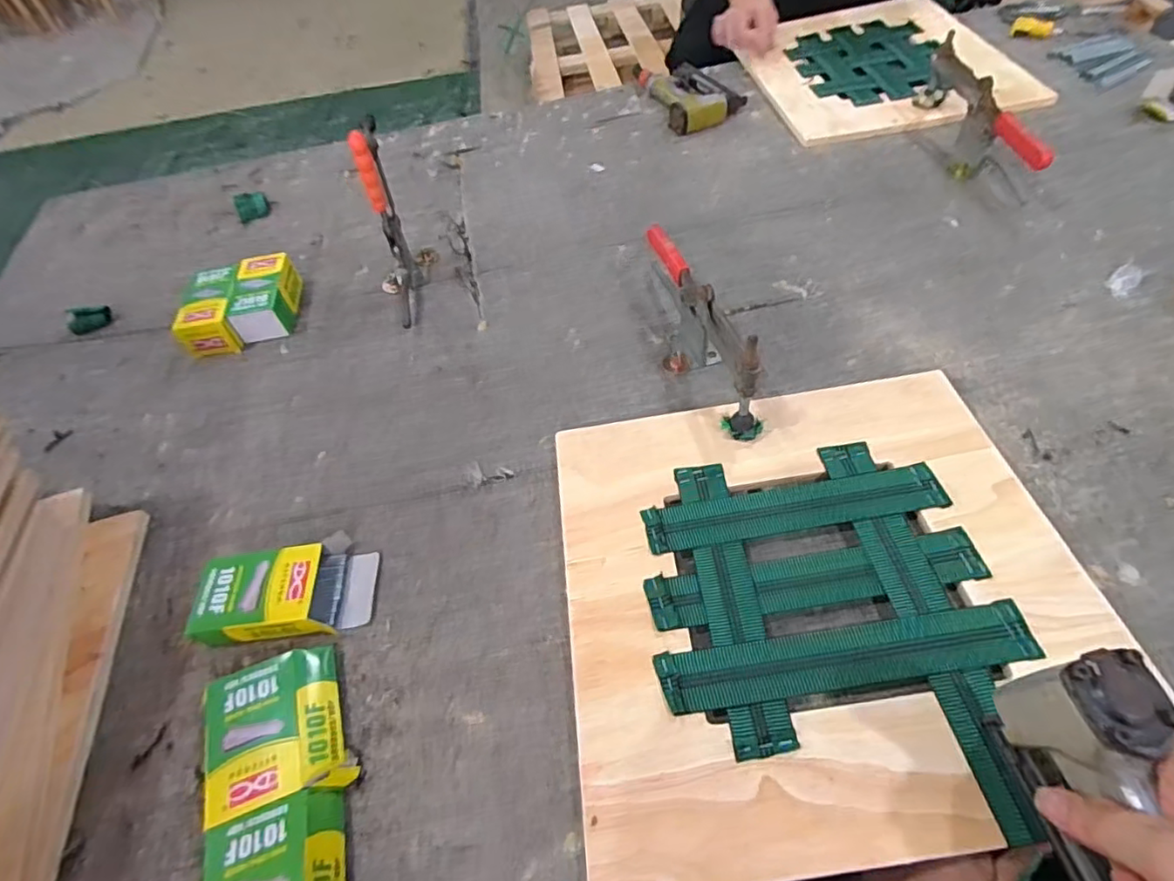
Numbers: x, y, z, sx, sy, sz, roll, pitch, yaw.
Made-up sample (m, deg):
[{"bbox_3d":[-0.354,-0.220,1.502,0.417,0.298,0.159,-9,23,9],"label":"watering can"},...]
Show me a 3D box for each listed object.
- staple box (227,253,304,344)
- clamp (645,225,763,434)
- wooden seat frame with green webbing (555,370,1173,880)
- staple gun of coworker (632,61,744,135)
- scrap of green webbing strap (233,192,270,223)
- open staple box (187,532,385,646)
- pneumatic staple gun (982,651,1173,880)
[{"bbox_3d":[-0.436,-0.195,0.807,0.068,0.056,0.131,-8,54,0],"label":"staple box"},{"bbox_3d":[0.112,-0.132,0.656,0.049,0.108,0.290,-15,54,-5],"label":"clamp"},{"bbox_3d":[0.194,0.122,0.509,0.419,0.020,0.392,-8,54,0],"label":"wooden seat frame with green webbing"},{"bbox_3d":[0.184,-0.631,1.058,0.137,0.044,0.227,-15,54,-5],"label":"staple gun of coworker"},{"bbox_3d":[-0.569,-0.400,1.004,0.053,0.019,0.080,-30,56,-15],"label":"scrap of green webbing strap"},{"bbox_3d":[-0.279,0.137,0.550,0.157,0.036,0.096,-8,54,0],"label":"open staple box"},{"bbox_3d":[0.308,0.234,0.315,0.039,0.136,0.206,-16,54,-6],"label":"pneumatic staple gun"}]

